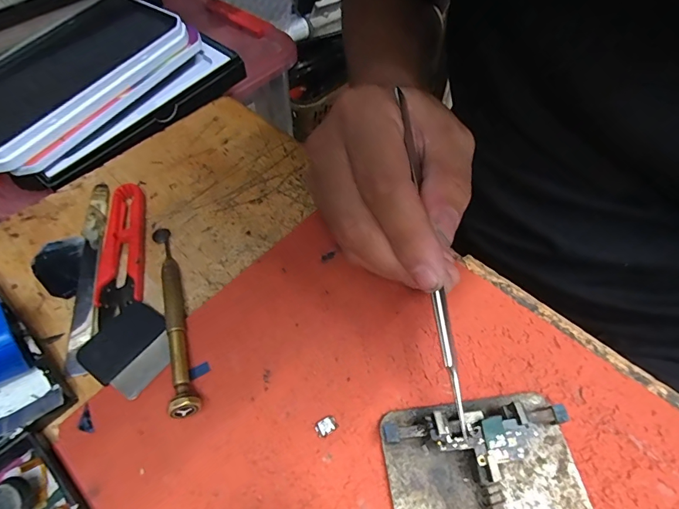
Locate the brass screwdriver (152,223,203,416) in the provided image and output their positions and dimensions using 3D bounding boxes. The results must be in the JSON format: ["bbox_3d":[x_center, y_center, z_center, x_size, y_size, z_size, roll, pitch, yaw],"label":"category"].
[{"bbox_3d":[-0.090,0.027,0.212,0.014,0.011,0.117,-18,58,-12],"label":"brass screwdriver"}]

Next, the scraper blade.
[{"bbox_3d":[-0.104,0.046,0.203,0.041,0.004,0.039,27,60,17],"label":"scraper blade"}]

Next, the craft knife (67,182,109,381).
[{"bbox_3d":[-0.144,0.007,0.233,0.012,0.007,0.125,-10,57,-7],"label":"craft knife"}]

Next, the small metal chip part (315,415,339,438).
[{"bbox_3d":[-0.006,0.078,0.183,0.010,0.004,0.008,-28,61,-17],"label":"small metal chip part"}]

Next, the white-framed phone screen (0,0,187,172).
[{"bbox_3d":[-0.201,-0.134,0.295,0.093,0.017,0.170,30,67,21],"label":"white-framed phone screen"}]

